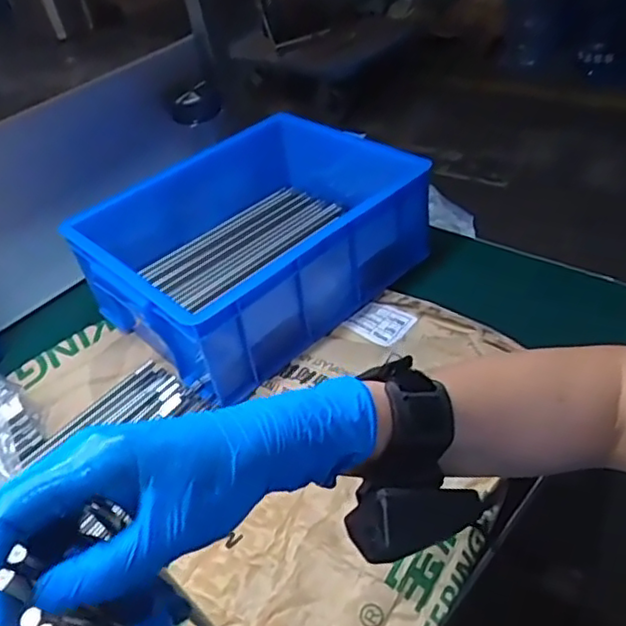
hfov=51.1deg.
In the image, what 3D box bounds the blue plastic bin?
[{"bbox_3d":[-0.065,-0.089,0.758,0.352,0.122,0.266,-35,45,-26],"label":"blue plastic bin"}]

